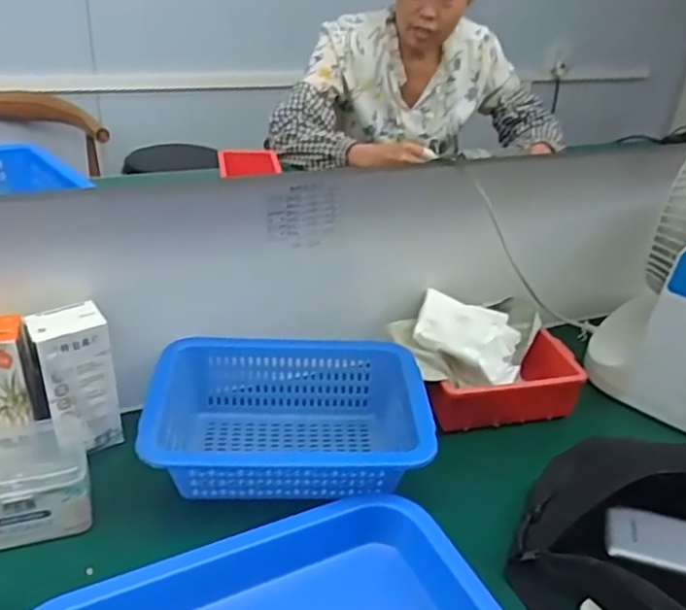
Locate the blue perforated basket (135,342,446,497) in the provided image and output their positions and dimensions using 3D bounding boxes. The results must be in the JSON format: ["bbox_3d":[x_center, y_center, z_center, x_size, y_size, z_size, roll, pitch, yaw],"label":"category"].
[{"bbox_3d":[-0.046,0.101,0.562,0.225,0.074,0.146,2,31,-5],"label":"blue perforated basket"}]

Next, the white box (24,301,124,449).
[{"bbox_3d":[-0.218,0.062,0.542,0.055,0.120,0.035,-11,35,-26],"label":"white box"}]

